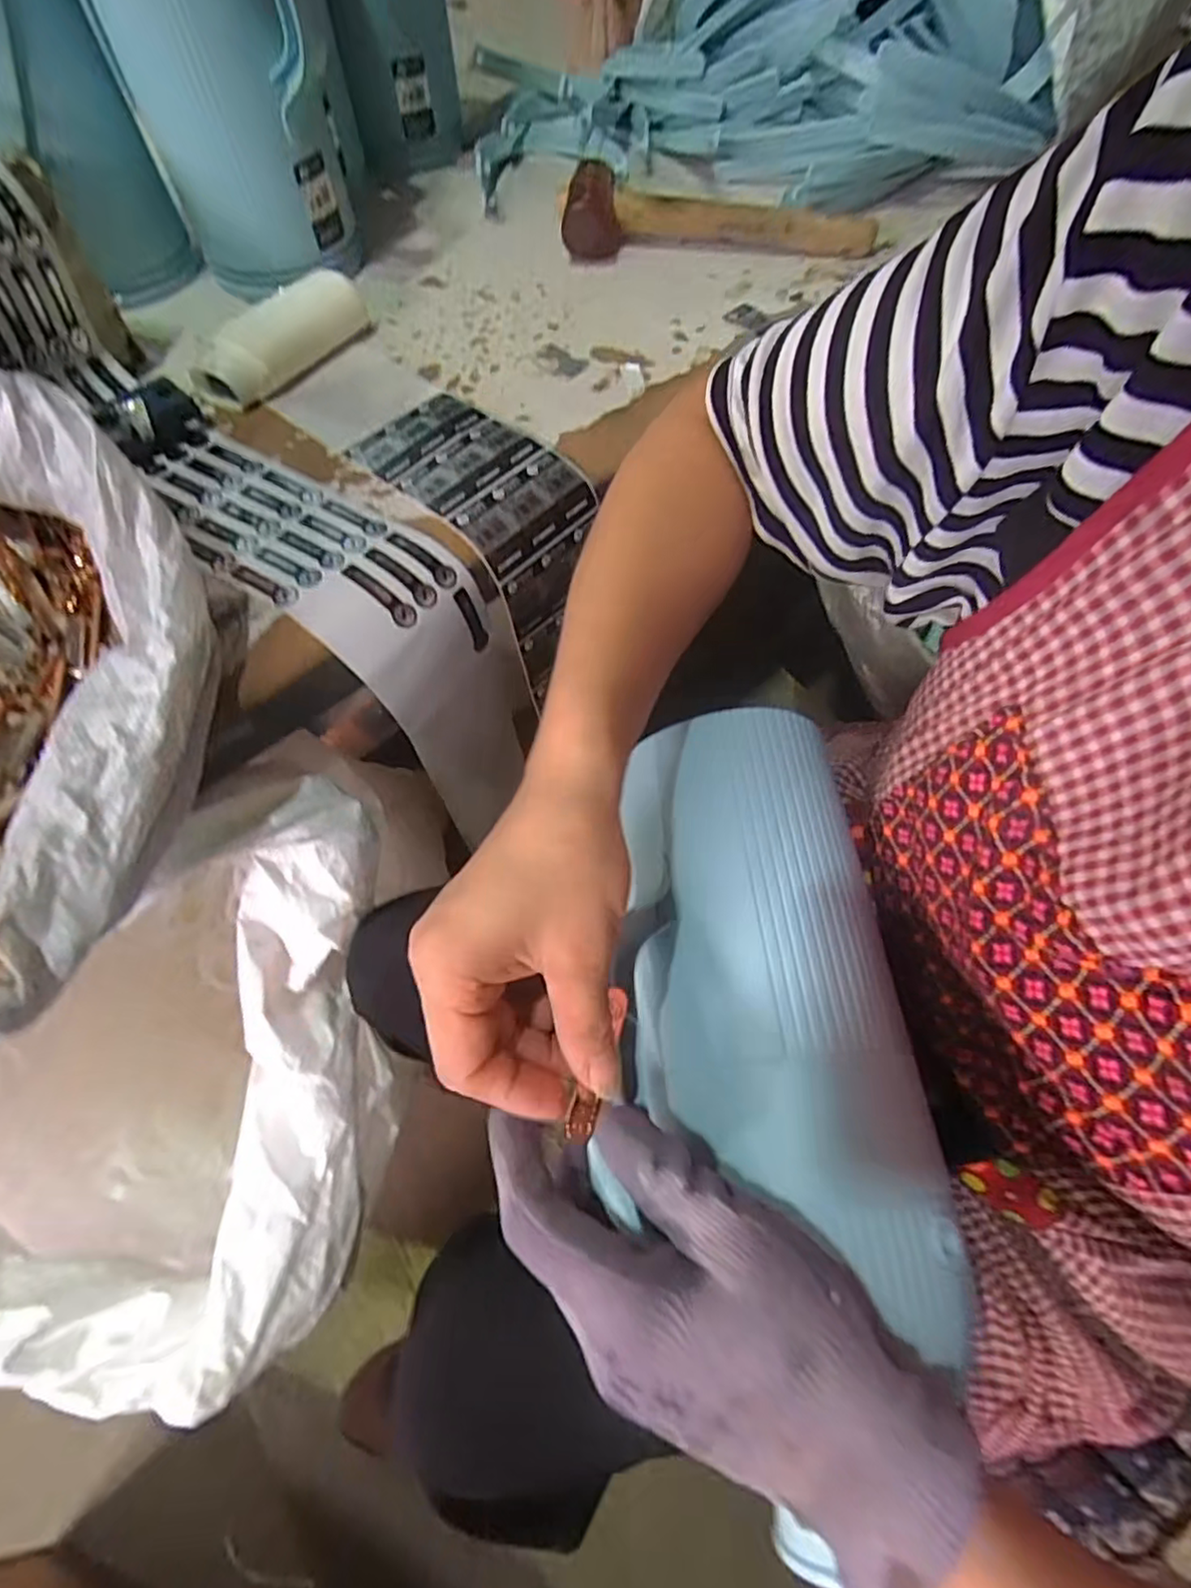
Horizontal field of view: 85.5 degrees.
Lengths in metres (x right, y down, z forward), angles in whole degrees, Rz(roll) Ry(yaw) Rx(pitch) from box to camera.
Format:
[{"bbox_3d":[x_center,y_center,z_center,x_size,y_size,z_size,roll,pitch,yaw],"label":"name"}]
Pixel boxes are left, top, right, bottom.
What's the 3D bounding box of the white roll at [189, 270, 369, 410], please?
[{"bbox_3d":[-0.246,-0.352,0.504,0.060,0.053,0.143,40,68,17],"label":"white roll"}]

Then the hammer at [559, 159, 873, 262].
[{"bbox_3d":[0.117,-0.541,0.597,0.297,0.048,0.069,-5,62,-5],"label":"hammer"}]

